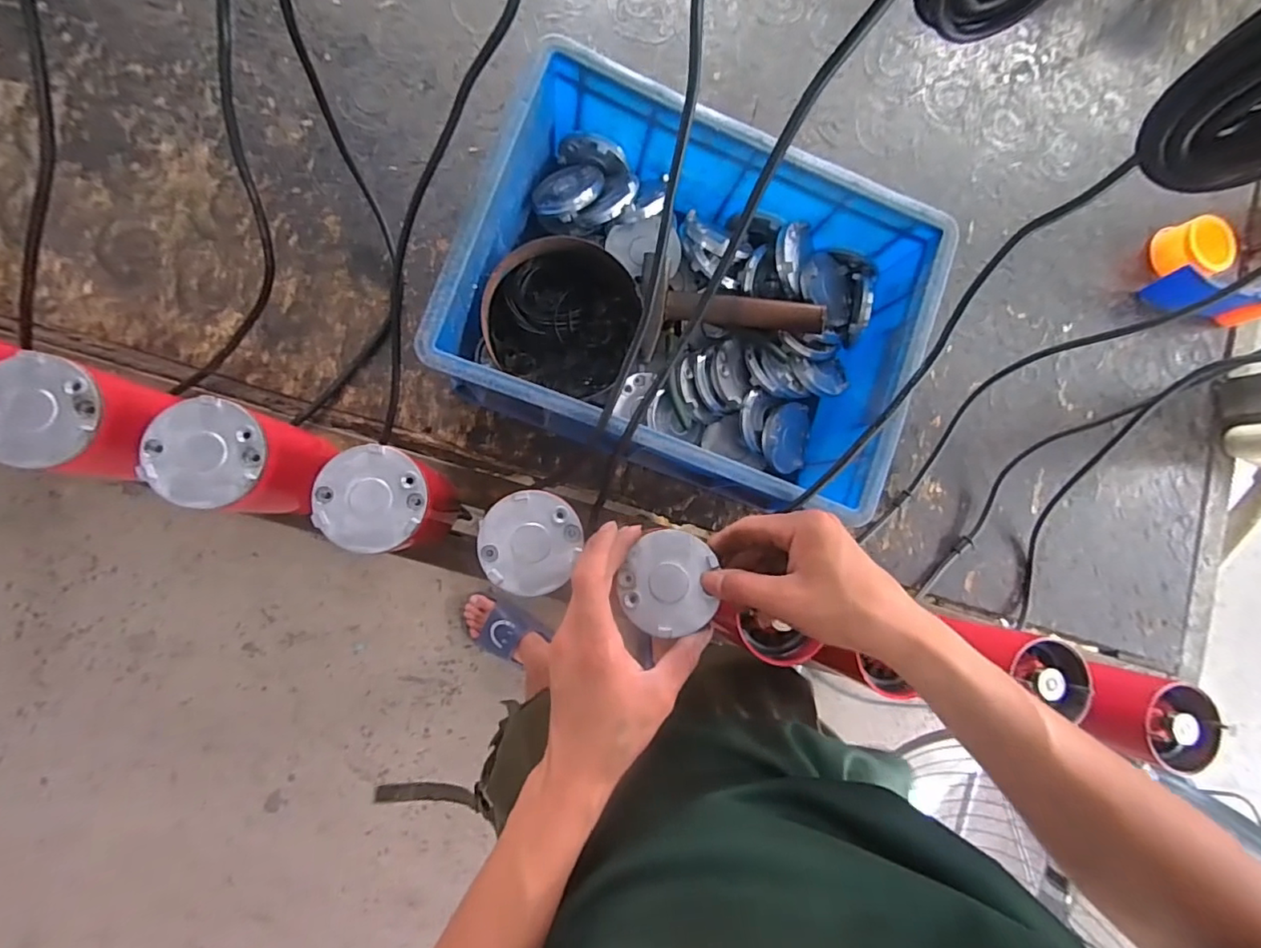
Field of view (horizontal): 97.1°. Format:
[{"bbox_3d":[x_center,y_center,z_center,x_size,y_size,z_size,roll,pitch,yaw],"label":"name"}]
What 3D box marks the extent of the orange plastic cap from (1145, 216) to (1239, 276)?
[{"bbox_3d":[0.693,-0.278,0.686,0.064,0.045,0.070,1,86,-8],"label":"orange plastic cap"}]

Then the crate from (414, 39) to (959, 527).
[{"bbox_3d":[0.053,-0.151,0.532,0.388,0.152,0.285,20,83,-6],"label":"crate"}]

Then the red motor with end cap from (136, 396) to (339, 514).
[{"bbox_3d":[-0.304,-0.007,0.465,0.075,0.178,0.078,-4,87,-8],"label":"red motor with end cap"}]

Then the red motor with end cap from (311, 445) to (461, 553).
[{"bbox_3d":[-0.195,0.024,0.476,0.070,0.172,0.072,1,86,-8],"label":"red motor with end cap"}]

